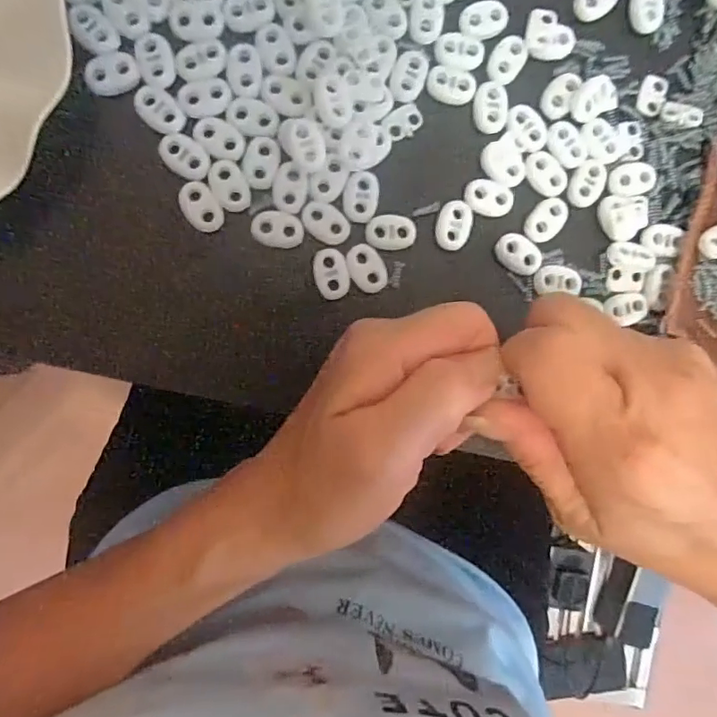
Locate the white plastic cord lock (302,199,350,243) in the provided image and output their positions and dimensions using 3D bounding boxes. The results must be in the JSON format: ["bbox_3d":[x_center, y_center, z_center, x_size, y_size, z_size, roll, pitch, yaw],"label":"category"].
[{"bbox_3d":[-0.014,-0.061,0.242,0.022,0.004,0.016,39,87,-7],"label":"white plastic cord lock"}]

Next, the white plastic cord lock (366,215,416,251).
[{"bbox_3d":[0.015,-0.057,0.246,0.022,0.004,0.016,1,92,-7],"label":"white plastic cord lock"}]

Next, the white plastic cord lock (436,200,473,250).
[{"bbox_3d":[0.044,-0.061,0.249,0.015,0.004,0.023,16,90,-8],"label":"white plastic cord lock"}]

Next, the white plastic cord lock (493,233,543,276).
[{"bbox_3d":[0.075,-0.049,0.253,0.023,0.004,0.016,29,88,-8],"label":"white plastic cord lock"}]

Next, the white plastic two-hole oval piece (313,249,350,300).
[{"bbox_3d":[-0.012,-0.038,0.243,0.015,0.004,0.022,-13,94,-7],"label":"white plastic two-hole oval piece"}]

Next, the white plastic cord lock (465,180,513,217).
[{"bbox_3d":[0.061,-0.074,0.250,0.022,0.004,0.015,10,91,-8],"label":"white plastic cord lock"}]

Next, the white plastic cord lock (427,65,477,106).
[{"bbox_3d":[0.042,-0.125,0.250,0.022,0.004,0.014,12,91,-8],"label":"white plastic cord lock"}]

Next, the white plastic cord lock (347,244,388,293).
[{"bbox_3d":[0.004,-0.040,0.245,0.014,0.004,0.023,-30,96,-5],"label":"white plastic cord lock"}]

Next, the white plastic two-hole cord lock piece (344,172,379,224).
[{"bbox_3d":[0.001,-0.072,0.243,0.015,0.004,0.022,14,90,-8],"label":"white plastic two-hole cord lock piece"}]

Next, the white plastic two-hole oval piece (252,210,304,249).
[{"bbox_3d":[-0.036,-0.057,0.241,0.022,0.004,0.016,6,92,-8],"label":"white plastic two-hole oval piece"}]

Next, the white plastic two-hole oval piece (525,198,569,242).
[{"bbox_3d":[0.088,-0.065,0.254,0.015,0.004,0.024,41,87,-7],"label":"white plastic two-hole oval piece"}]

